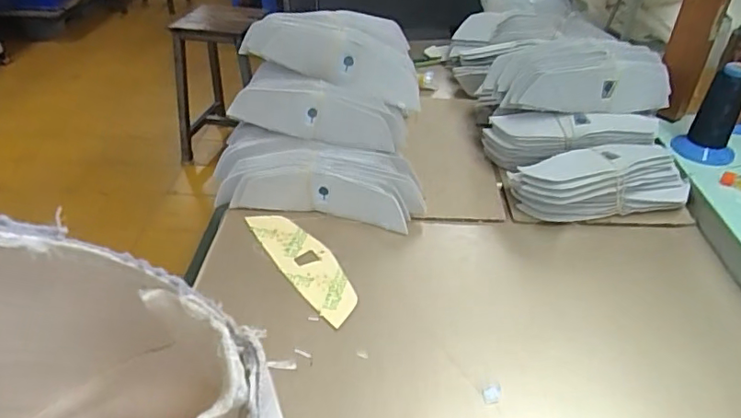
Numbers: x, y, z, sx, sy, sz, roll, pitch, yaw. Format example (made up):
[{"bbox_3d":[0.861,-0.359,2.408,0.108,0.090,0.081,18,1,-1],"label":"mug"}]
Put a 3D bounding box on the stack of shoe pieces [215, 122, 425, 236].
[{"bbox_3d":[-0.062,-0.036,0.620,0.242,0.049,0.084,7,36,7],"label":"stack of shoe pieces"}]

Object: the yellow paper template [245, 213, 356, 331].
[{"bbox_3d":[-0.067,0.053,0.552,0.051,0.004,0.177,-22,43,-24],"label":"yellow paper template"}]

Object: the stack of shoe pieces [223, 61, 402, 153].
[{"bbox_3d":[-0.061,-0.124,0.643,0.201,0.059,0.068,5,36,6],"label":"stack of shoe pieces"}]

